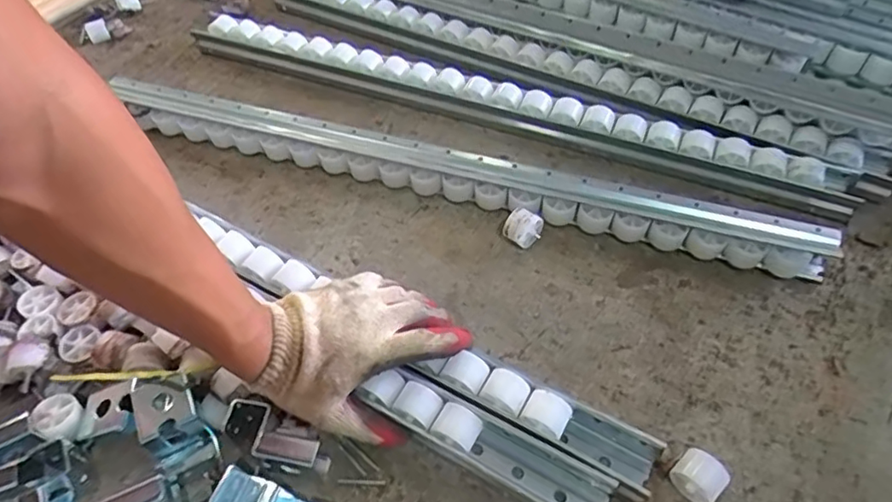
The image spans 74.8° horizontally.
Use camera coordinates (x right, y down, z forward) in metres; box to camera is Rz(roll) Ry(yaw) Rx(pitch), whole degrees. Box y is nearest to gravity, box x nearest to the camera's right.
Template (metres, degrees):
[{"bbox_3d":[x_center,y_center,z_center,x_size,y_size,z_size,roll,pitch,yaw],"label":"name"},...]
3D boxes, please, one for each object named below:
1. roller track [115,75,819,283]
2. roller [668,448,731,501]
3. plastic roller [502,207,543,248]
[{"bbox_3d":[0.007,-0.086,0.624,0.740,0.036,0.053,15,57,13],"label":"roller track"},{"bbox_3d":[0.188,0.169,0.436,0.034,0.038,0.027,38,64,26],"label":"roller"},{"bbox_3d":[0.077,-0.023,0.583,0.033,0.036,0.029,30,61,22],"label":"plastic roller"}]

